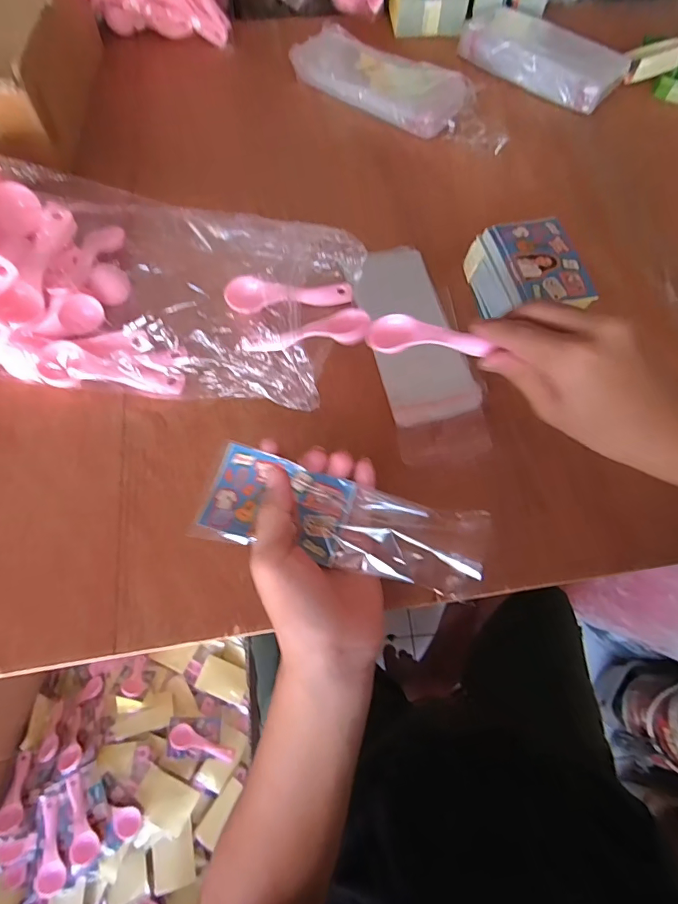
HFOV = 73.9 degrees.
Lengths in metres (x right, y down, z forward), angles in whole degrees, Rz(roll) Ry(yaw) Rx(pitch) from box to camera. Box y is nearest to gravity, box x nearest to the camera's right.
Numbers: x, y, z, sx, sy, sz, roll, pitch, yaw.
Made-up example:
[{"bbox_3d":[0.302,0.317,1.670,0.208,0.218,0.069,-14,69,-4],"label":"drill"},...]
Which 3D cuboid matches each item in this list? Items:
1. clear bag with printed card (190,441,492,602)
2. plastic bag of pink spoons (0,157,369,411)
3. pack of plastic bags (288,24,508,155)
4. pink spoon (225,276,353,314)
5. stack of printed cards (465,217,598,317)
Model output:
[{"bbox_3d":[0.003,0.046,0.292,0.179,0.020,0.059,14,66,5],"label":"clear bag with printed card"},{"bbox_3d":[-0.181,-0.144,0.359,0.380,0.097,0.198,10,65,3],"label":"plastic bag of pink spoons"},{"bbox_3d":[0.074,-0.427,0.531,0.277,0.028,0.088,35,69,13],"label":"pack of plastic bags"},{"bbox_3d":[-0.043,-0.139,0.401,0.109,0.017,0.032,-2,65,-3],"label":"pink spoon"},{"bbox_3d":[0.164,-0.150,0.397,0.070,0.050,0.092,-11,66,-7],"label":"stack of printed cards"}]

